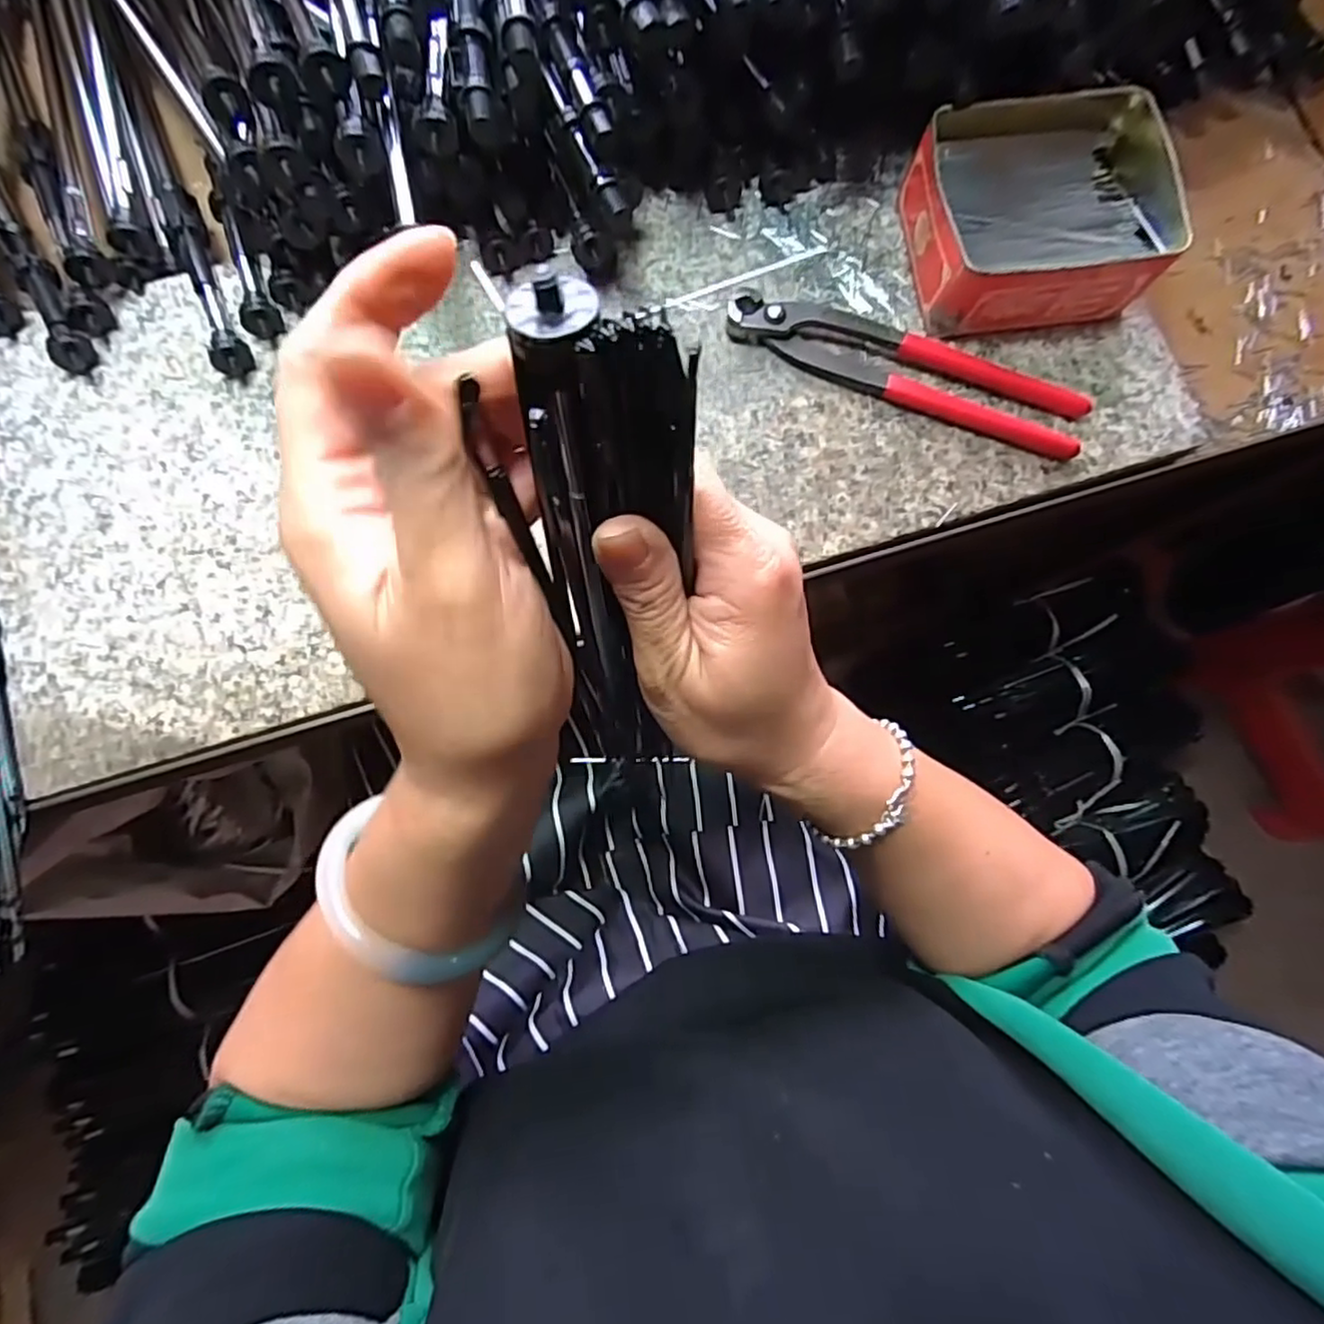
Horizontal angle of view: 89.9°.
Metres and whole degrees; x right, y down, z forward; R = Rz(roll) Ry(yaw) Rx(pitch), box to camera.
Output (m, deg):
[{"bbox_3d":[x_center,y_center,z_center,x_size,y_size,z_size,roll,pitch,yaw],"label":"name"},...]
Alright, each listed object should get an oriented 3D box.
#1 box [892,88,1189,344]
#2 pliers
[{"bbox_3d":[0.195,-0.233,0.351,0.127,0.051,0.101,-7,81,-4],"label":"box"},{"bbox_3d":[0.131,-0.160,0.355,0.192,0.014,0.046,21,81,1],"label":"pliers"}]

